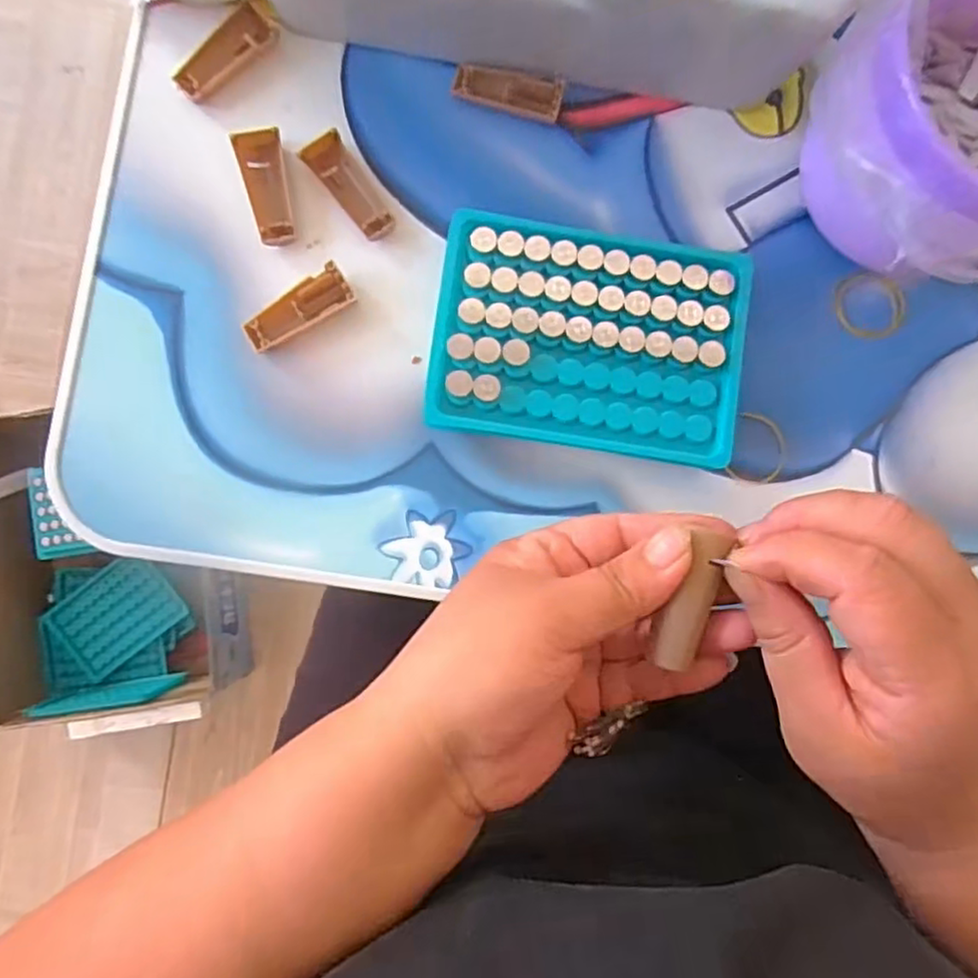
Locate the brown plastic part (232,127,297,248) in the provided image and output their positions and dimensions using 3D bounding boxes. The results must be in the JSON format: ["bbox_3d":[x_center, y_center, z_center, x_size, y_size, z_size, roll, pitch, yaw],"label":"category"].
[{"bbox_3d":[-0.098,-0.134,0.302,0.019,0.011,0.049,-13,87,-3],"label":"brown plastic part"}]

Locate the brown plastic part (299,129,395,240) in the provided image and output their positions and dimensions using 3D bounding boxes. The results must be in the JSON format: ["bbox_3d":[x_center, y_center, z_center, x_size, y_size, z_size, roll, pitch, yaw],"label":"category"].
[{"bbox_3d":[-0.063,-0.135,0.305,0.018,0.008,0.052,-35,88,-4],"label":"brown plastic part"}]

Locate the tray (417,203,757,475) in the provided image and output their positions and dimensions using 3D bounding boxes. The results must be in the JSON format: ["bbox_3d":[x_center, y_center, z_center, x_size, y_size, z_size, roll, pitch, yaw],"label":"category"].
[{"bbox_3d":[0.043,-0.063,0.295,0.131,0.022,0.094,9,86,-1],"label":"tray"}]

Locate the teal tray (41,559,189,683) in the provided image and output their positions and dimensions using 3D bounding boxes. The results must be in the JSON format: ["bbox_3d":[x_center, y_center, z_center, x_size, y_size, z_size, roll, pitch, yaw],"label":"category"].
[{"bbox_3d":[-0.413,0.142,0.750,0.133,0.017,0.098,-38,88,-4],"label":"teal tray"}]

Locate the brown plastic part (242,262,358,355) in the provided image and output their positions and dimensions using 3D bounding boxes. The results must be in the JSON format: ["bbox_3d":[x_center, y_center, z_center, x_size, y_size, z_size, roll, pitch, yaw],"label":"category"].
[{"bbox_3d":[-0.084,-0.079,0.299,0.049,0.010,0.018,-33,88,-3],"label":"brown plastic part"}]

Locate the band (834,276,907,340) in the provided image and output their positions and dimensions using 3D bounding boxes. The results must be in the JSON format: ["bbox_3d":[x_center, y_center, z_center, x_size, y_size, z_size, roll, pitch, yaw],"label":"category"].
[{"bbox_3d":[0.177,-0.084,0.312,0.034,0.006,0.029,-1,86,-2],"label":"band"}]

